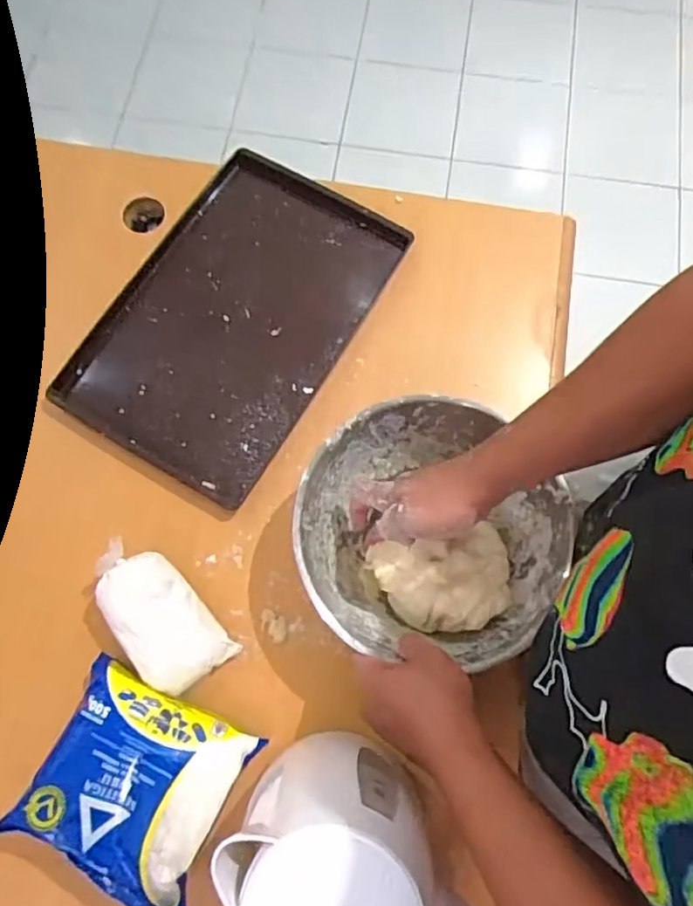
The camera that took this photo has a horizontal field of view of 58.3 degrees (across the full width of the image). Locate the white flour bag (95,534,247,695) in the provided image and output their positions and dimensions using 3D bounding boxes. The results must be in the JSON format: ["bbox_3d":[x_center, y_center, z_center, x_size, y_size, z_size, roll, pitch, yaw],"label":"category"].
[{"bbox_3d":[-0.177,0.151,0.578,0.080,0.052,0.148,-41,77,-12],"label":"white flour bag"}]

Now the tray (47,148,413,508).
[{"bbox_3d":[-0.126,-0.155,0.683,0.246,0.025,0.365,30,75,9],"label":"tray"}]

